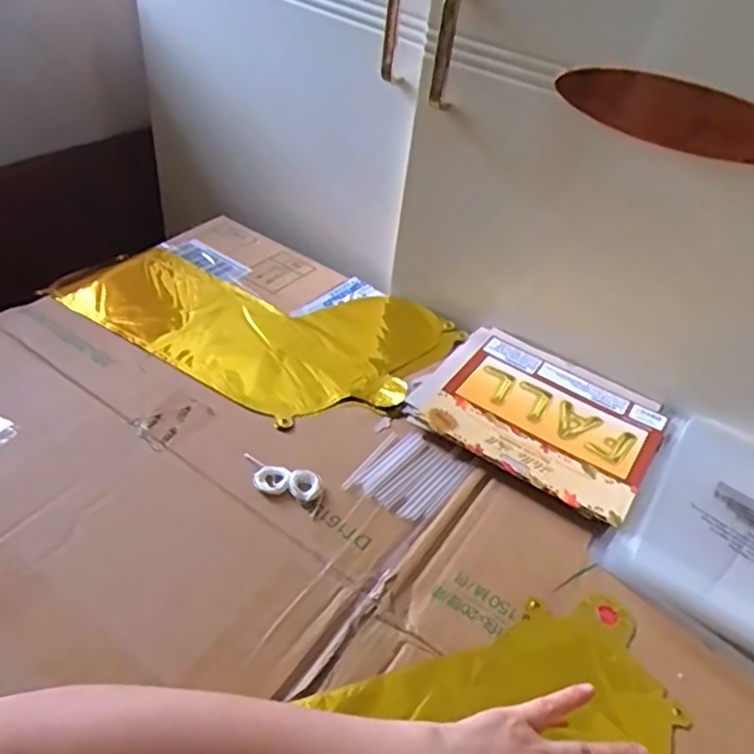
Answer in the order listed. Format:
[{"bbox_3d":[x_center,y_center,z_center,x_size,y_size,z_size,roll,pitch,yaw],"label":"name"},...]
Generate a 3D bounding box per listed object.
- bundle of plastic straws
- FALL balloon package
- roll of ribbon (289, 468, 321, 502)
[{"bbox_3d":[0.029,0.083,0.554,0.075,0.013,0.083,28,45,21],"label":"bundle of plastic straws"},{"bbox_3d":[0.155,0.026,0.612,0.213,0.016,0.181,28,45,21],"label":"FALL balloon package"},{"bbox_3d":[-0.059,0.088,0.526,0.026,0.010,0.028,9,41,1],"label":"roll of ribbon"}]

